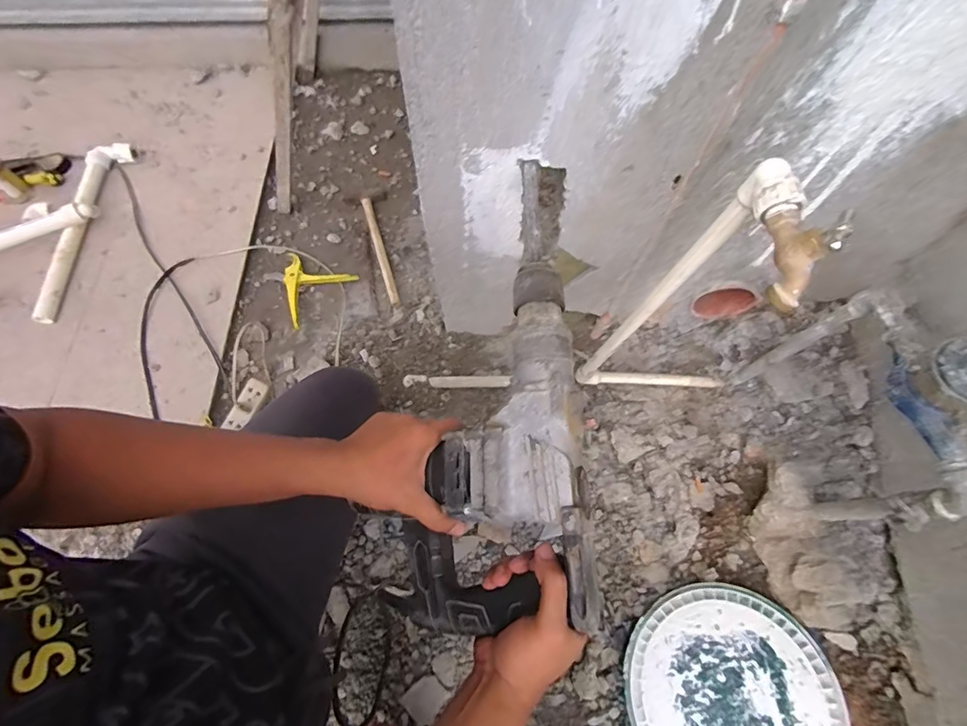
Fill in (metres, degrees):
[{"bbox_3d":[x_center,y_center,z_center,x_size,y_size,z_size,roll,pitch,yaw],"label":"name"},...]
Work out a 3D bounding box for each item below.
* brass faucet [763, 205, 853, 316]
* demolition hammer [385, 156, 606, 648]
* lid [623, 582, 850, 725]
[{"bbox_3d":[0.236,-0.083,0.338,0.030,0.055,0.074,5,66,1],"label":"brass faucet"},{"bbox_3d":[0.050,0.013,0.455,0.169,0.087,0.475,11,76,4],"label":"demolition hammer"},{"bbox_3d":[0.371,0.498,0.679,0.290,0.041,0.290,0,66,-1],"label":"lid"}]

